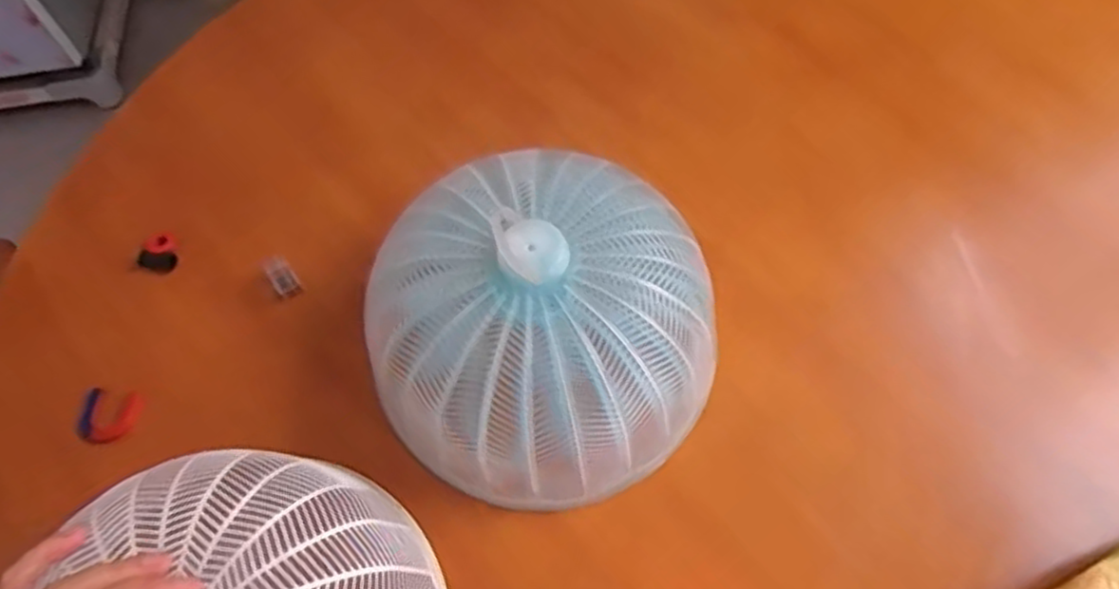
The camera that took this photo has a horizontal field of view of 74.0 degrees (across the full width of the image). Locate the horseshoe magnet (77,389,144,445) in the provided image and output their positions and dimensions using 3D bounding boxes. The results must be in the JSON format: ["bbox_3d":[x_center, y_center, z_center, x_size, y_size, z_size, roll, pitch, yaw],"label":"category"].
[{"bbox_3d":[-0.323,0.088,0.531,0.047,0.009,0.038,7,63,7],"label":"horseshoe magnet"}]

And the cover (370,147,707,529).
[{"bbox_3d":[-0.019,0.019,0.491,0.229,0.113,0.214,27,67,16],"label":"cover"}]

